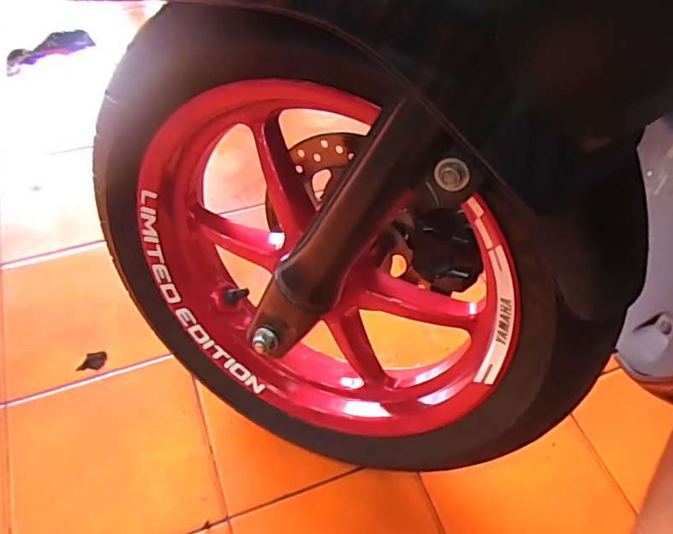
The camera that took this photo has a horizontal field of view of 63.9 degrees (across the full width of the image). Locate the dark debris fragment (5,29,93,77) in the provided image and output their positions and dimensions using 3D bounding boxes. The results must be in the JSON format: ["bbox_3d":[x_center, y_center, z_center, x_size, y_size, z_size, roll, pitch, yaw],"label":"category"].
[{"bbox_3d":[-0.527,-0.397,0.984,0.158,0.017,0.057,-31,61,-24],"label":"dark debris fragment"}]

